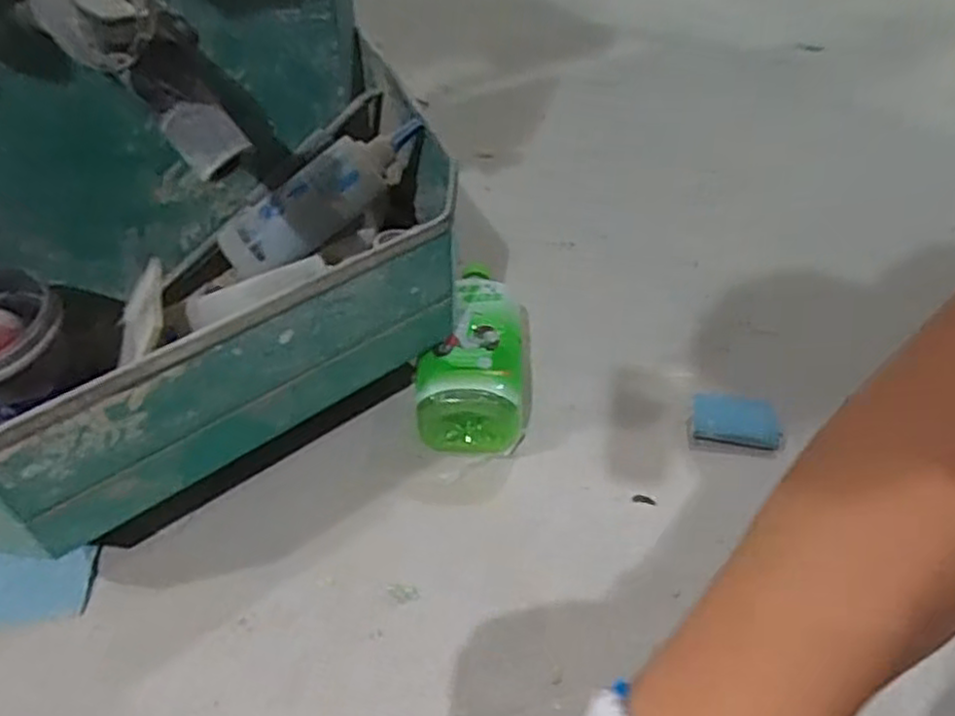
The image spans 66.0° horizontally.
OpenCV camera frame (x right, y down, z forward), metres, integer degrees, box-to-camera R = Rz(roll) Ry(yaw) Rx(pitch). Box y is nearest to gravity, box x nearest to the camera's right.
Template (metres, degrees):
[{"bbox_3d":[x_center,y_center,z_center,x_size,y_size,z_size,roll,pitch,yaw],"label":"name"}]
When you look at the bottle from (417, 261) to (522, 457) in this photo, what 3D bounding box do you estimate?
[{"bbox_3d":[-0.002,-0.013,0.692,0.091,0.078,0.207,2,47,2],"label":"bottle"}]

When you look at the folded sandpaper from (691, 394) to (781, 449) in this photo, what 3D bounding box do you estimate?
[{"bbox_3d":[0.242,0.057,0.690,0.078,0.020,0.051,7,48,6],"label":"folded sandpaper"}]

